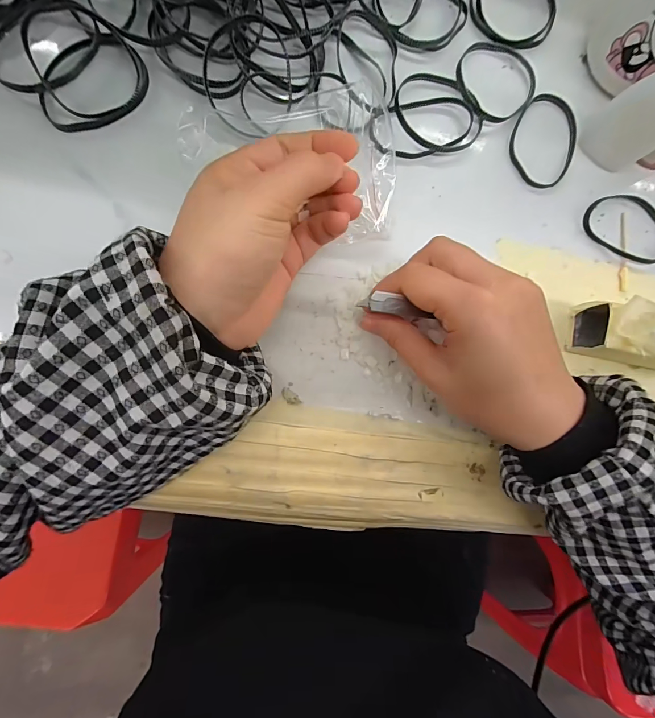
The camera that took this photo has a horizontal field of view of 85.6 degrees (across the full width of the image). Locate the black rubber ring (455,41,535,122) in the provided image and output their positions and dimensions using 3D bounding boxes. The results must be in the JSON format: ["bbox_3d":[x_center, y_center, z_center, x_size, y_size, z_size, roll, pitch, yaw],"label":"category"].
[{"bbox_3d":[0.119,-0.198,0.251,0.065,0.007,0.057,-32,93,-14],"label":"black rubber ring"}]

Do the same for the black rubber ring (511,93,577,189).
[{"bbox_3d":[0.157,-0.158,0.255,0.050,0.004,0.069,25,83,-7],"label":"black rubber ring"}]

